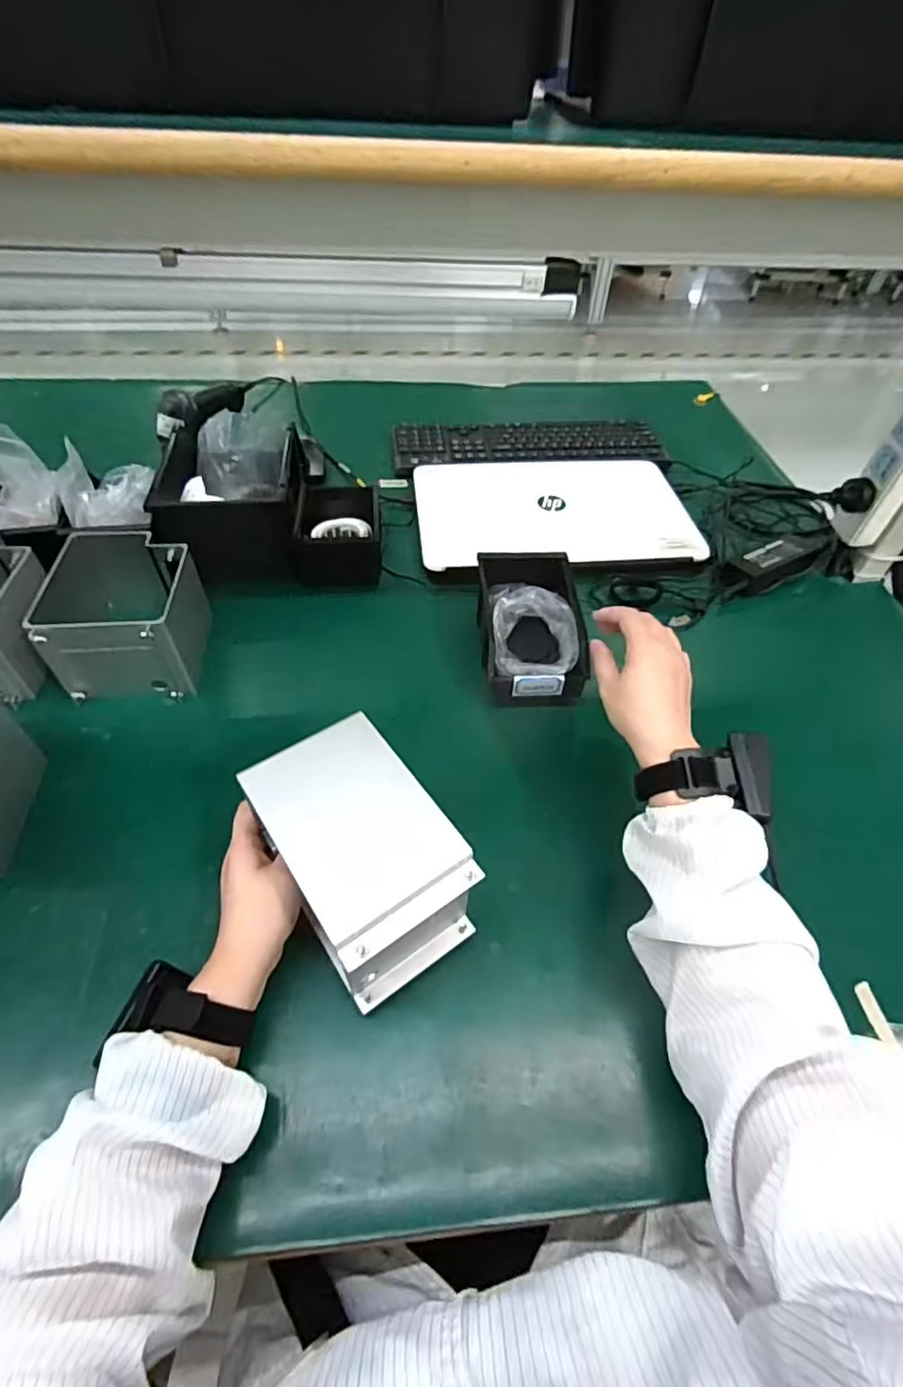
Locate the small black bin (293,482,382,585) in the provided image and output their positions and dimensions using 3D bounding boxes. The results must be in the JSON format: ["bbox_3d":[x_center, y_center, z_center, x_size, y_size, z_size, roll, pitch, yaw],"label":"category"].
[{"bbox_3d":[-0.143,-0.205,0.758,0.108,0.062,0.115,-1,50,-4],"label":"small black bin"}]

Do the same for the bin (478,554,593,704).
[{"bbox_3d":[0.084,-0.076,0.652,0.105,0.066,0.176,0,50,-2],"label":"bin"}]

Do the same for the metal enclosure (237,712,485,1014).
[{"bbox_3d":[-0.067,0.123,0.444,0.102,0.114,0.156,-29,57,-24],"label":"metal enclosure"}]

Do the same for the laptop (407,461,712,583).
[{"bbox_3d":[0.140,-0.255,0.839,0.369,0.025,0.263,-4,51,-6],"label":"laptop"}]

